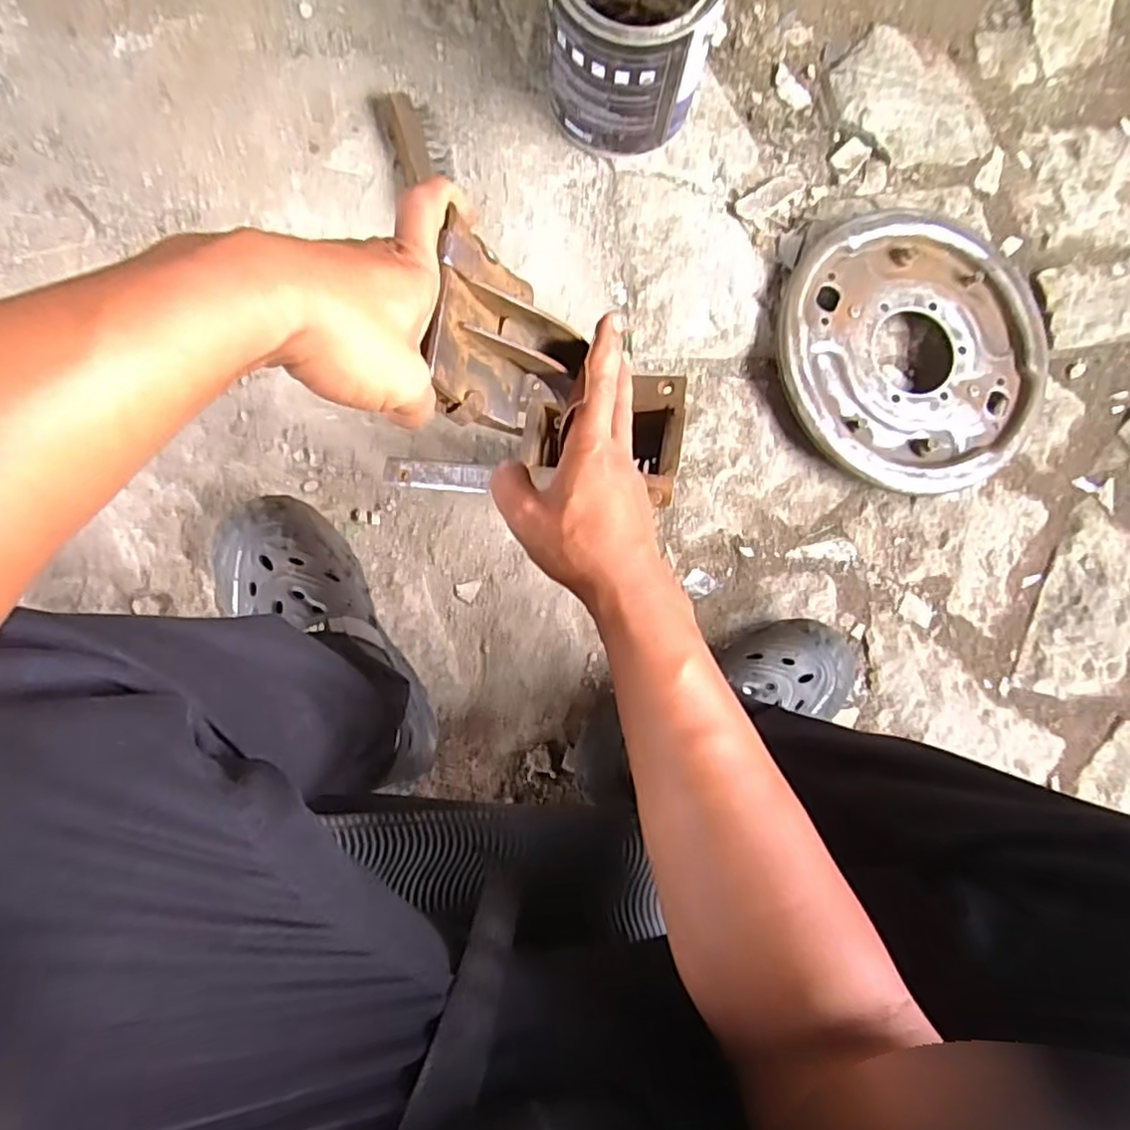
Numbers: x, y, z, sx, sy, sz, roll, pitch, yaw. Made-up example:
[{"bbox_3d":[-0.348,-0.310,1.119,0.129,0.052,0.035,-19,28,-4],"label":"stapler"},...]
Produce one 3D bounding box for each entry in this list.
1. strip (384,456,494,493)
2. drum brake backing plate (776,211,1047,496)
[{"bbox_3d":[-0.109,-0.076,0.566,0.098,0.007,0.024,7,89,17],"label":"strip"},{"bbox_3d":[0.371,-0.227,0.712,0.292,0.044,0.287,0,88,-9],"label":"drum brake backing plate"}]

